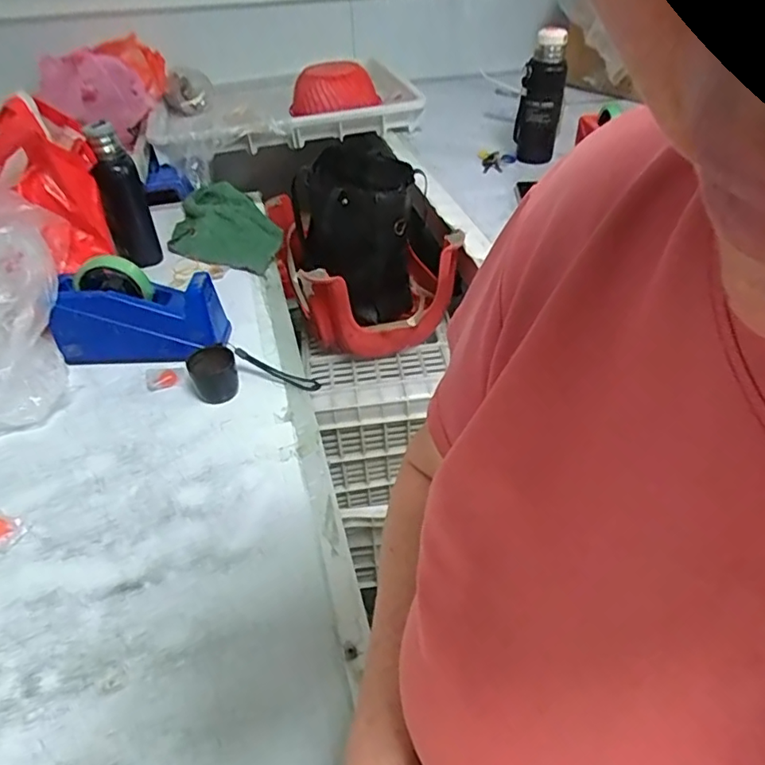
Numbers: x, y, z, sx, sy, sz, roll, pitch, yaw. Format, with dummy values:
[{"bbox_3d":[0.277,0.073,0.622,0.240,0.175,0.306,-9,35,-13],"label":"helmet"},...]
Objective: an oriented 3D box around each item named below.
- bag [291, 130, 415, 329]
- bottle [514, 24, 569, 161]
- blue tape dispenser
[{"bbox_3d":[-0.042,-0.258,0.960,0.178,0.217,0.234,-2,40,-1],"label":"bag"},{"bbox_3d":[0.301,-0.536,1.077,0.078,0.226,0.057,11,42,15],"label":"bottle"},{"bbox_3d":[-0.302,-0.083,0.703,0.201,0.123,0.057,-5,41,-3],"label":"blue tape dispenser"}]

